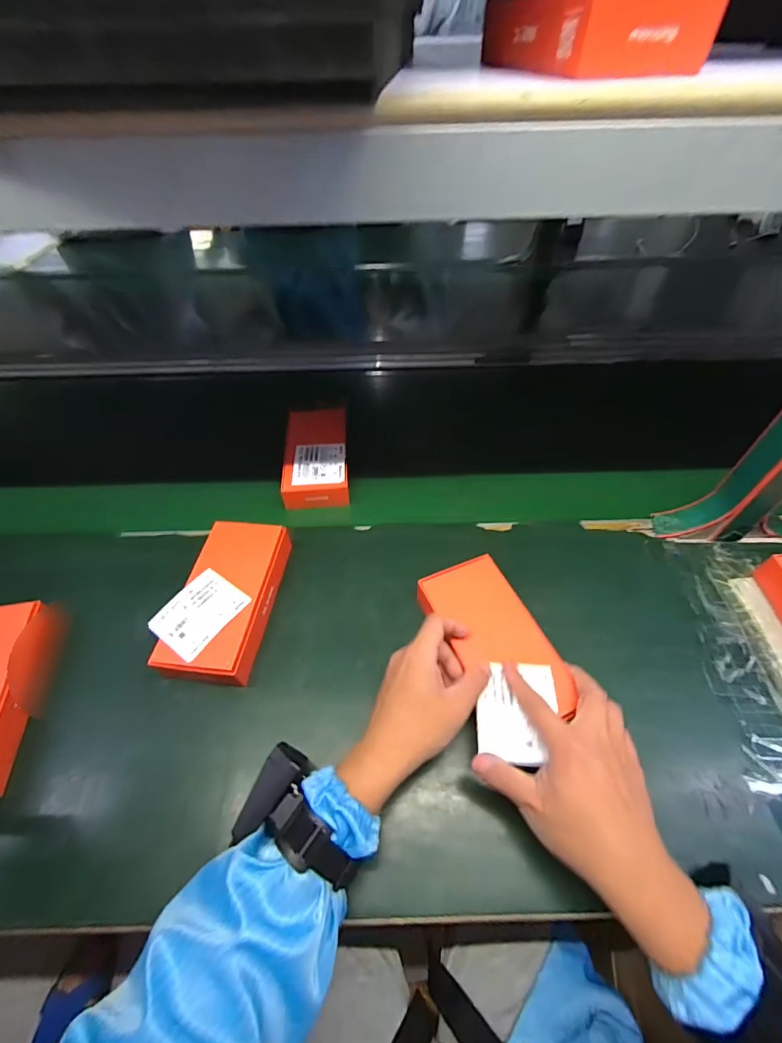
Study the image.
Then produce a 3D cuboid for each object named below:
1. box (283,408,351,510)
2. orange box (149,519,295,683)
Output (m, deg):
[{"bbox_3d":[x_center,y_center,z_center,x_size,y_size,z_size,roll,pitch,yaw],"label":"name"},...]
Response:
[{"bbox_3d":[-0.115,-0.107,0.638,0.094,0.045,0.192,-4,50,-3],"label":"box"},{"bbox_3d":[-0.184,0.078,0.476,0.105,0.039,0.198,6,50,6],"label":"orange box"}]

